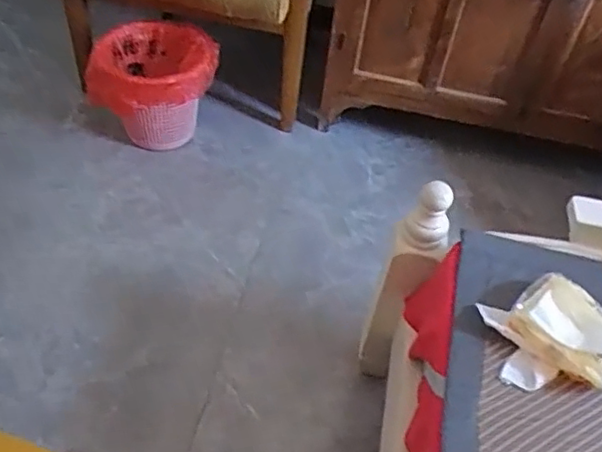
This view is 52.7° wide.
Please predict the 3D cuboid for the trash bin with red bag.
[{"bbox_3d":[-0.356,-0.347,1.507,0.296,0.217,0.244,2,47,-5],"label":"trash bin with red bag"}]

